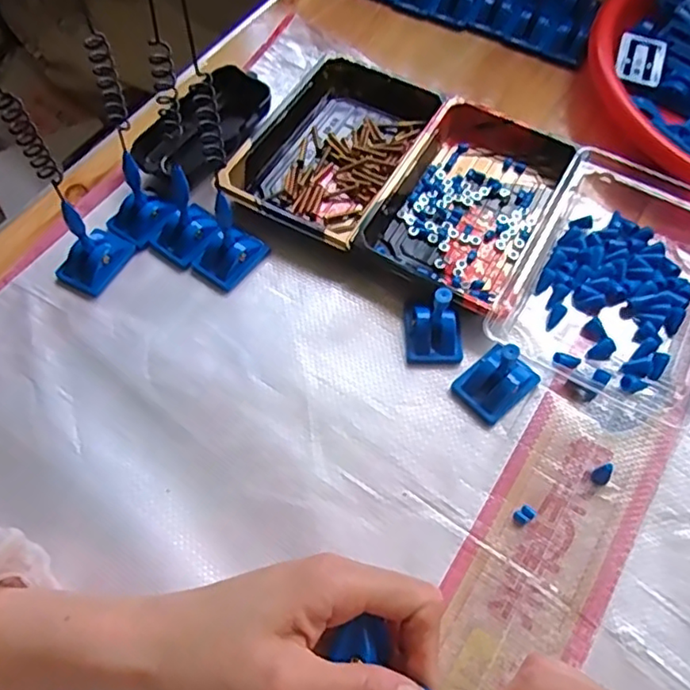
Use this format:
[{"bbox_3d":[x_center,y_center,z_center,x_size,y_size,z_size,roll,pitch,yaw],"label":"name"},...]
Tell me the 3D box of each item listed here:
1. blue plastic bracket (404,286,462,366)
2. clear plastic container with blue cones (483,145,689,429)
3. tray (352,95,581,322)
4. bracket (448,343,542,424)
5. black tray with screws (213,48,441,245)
[{"bbox_3d":[0.054,-0.016,0.361,0.032,0.045,0.038,0,61,0],"label":"blue plastic bracket"},{"bbox_3d":[0.176,-0.049,0.383,0.118,0.030,0.166,28,64,14],"label":"clear plastic container with blue cones"},{"bbox_3d":[0.084,-0.099,0.412,0.100,0.026,0.159,26,64,14],"label":"tray"},{"bbox_3d":[0.090,0.014,0.346,0.044,0.045,0.033,-37,67,-19],"label":"bracket"},{"bbox_3d":[-0.006,-0.144,0.443,0.107,0.025,0.165,25,64,13],"label":"black tray with screws"}]

